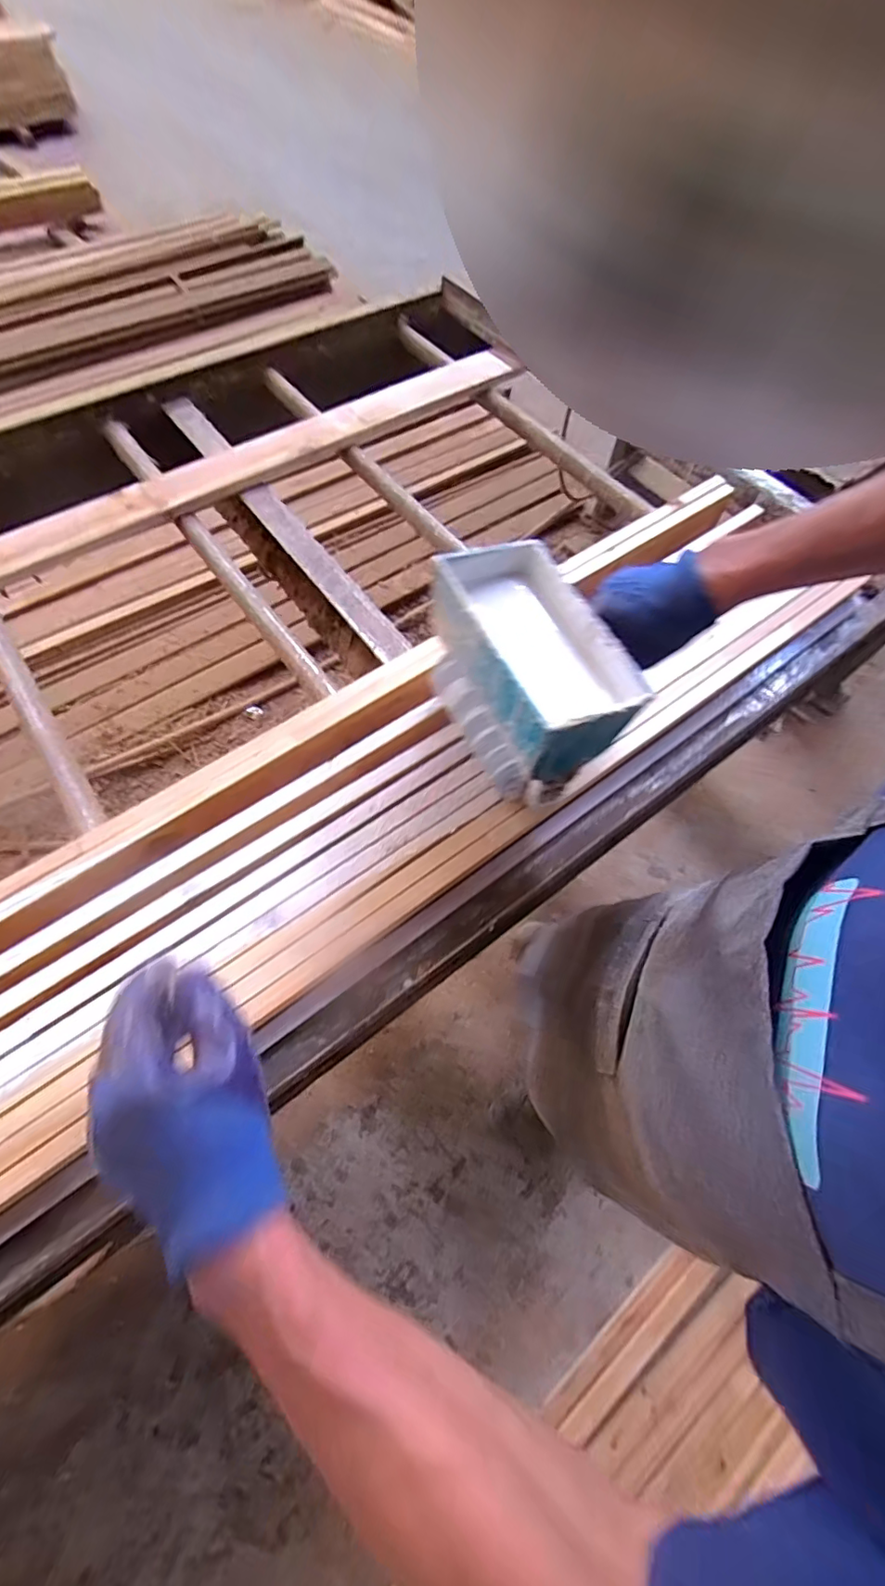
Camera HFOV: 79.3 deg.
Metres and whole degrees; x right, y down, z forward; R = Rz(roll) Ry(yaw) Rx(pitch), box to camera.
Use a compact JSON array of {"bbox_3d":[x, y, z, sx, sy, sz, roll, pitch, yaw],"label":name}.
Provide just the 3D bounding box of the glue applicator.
[{"bbox_3d":[0.074,-0.102,0.474,0.106,0.144,0.187,-23,67,-12],"label":"glue applicator"}]

